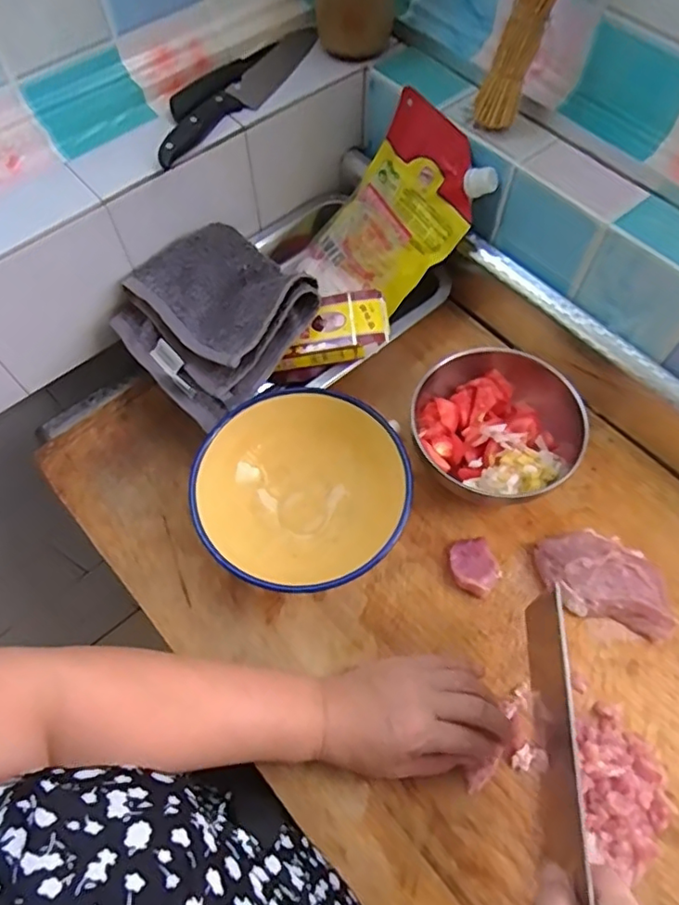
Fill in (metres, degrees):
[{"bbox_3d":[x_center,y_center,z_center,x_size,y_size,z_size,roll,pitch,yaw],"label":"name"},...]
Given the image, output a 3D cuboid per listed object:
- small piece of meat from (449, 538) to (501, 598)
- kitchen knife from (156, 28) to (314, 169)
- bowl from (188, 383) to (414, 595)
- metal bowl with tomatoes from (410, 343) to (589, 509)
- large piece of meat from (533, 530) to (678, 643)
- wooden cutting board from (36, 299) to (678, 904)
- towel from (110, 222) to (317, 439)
[{"bbox_3d":[0.116,0.099,0.509,0.040,0.014,0.047,-22,65,-10],"label":"small piece of meat"},{"bbox_3d":[-0.088,-0.338,0.550,0.037,0.015,0.234,28,67,14],"label":"kitchen knife"},{"bbox_3d":[-0.028,0.031,0.515,0.169,0.076,0.170,0,63,1],"label":"bowl"},{"bbox_3d":[0.149,-0.029,0.547,0.146,0.060,0.163,32,68,16],"label":"metal bowl with tomatoes"},{"bbox_3d":[0.221,0.104,0.489,0.111,0.036,0.065,17,64,9],"label":"large piece of meat"},{"bbox_3d":[0.114,0.120,0.498,0.429,0.042,0.724,-38,69,-17],"label":"wooden cutting board"},{"bbox_3d":[-0.116,-0.132,0.550,0.162,0.052,0.167,-42,70,-18],"label":"towel"}]

